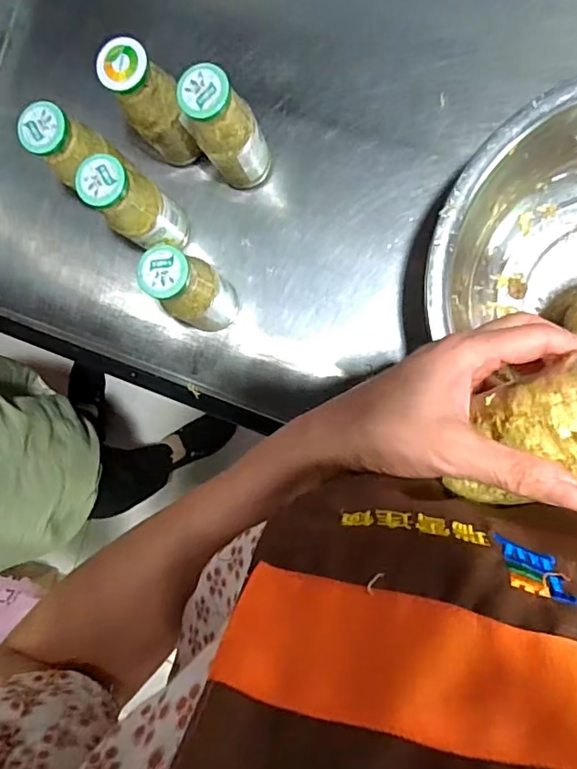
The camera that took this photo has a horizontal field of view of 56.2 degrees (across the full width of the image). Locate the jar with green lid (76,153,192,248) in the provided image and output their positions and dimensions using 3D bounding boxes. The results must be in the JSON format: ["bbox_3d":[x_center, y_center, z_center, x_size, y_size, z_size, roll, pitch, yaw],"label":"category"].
[{"bbox_3d":[-0.154,-0.181,0.571,0.051,0.165,0.058,40,95,8],"label":"jar with green lid"}]

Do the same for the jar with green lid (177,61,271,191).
[{"bbox_3d":[-0.059,-0.255,0.555,0.061,0.167,0.052,-31,84,7],"label":"jar with green lid"}]

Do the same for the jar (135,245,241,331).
[{"bbox_3d":[-0.096,-0.094,0.564,0.056,0.165,0.062,28,93,9],"label":"jar"}]

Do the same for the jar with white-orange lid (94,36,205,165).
[{"bbox_3d":[-0.136,-0.283,0.564,0.060,0.167,0.052,-41,83,6],"label":"jar with white-orange lid"}]

